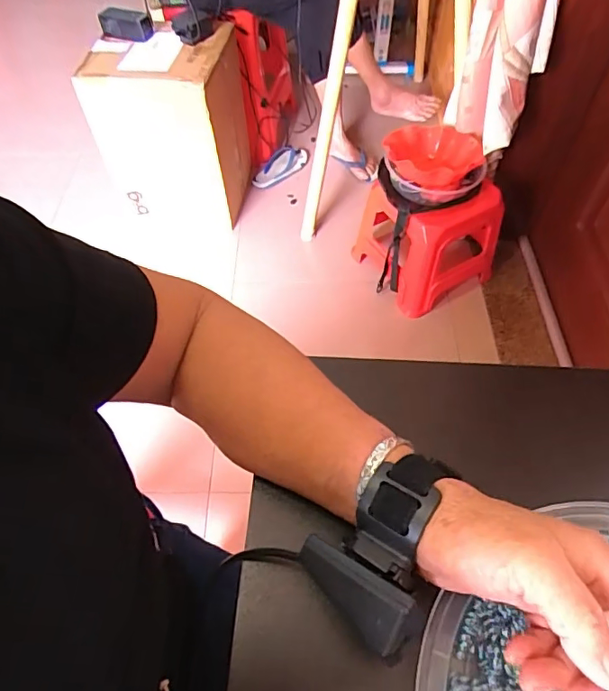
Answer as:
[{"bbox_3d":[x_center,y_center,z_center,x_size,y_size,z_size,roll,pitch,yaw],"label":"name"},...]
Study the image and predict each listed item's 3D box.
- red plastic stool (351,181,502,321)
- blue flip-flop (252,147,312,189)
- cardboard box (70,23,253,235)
[{"bbox_3d":[0.321,-0.309,1.351,0.262,0.295,0.304,-28,59,-16],"label":"red plastic stool"},{"bbox_3d":[-0.067,-0.632,1.731,0.103,0.060,0.254,33,63,22],"label":"blue flip-flop"},{"bbox_3d":[-0.385,-0.622,1.489,0.367,0.461,0.335,9,56,8],"label":"cardboard box"}]

